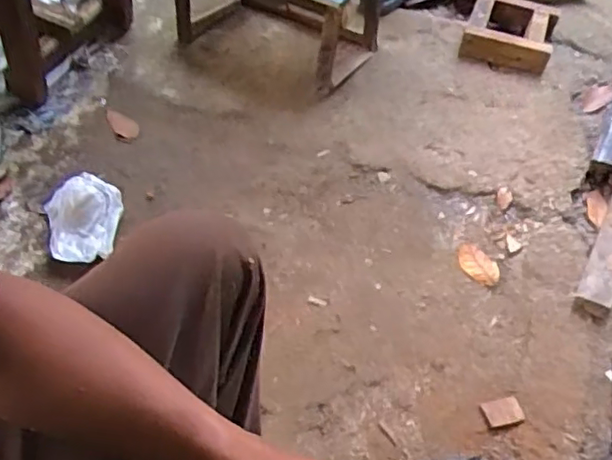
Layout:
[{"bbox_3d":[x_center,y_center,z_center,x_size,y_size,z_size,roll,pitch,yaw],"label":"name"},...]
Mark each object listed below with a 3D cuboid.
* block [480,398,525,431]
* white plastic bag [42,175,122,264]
[{"bbox_3d":[0.305,0.285,0.956,0.058,0.015,0.041,-10,52,-11],"label":"block"},{"bbox_3d":[-0.408,-0.045,1.120,0.133,0.084,0.154,-11,52,-11],"label":"white plastic bag"}]

